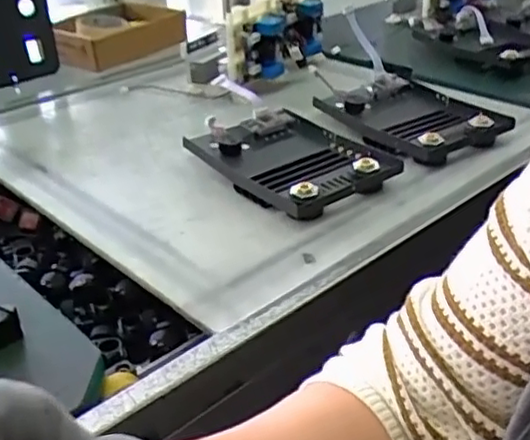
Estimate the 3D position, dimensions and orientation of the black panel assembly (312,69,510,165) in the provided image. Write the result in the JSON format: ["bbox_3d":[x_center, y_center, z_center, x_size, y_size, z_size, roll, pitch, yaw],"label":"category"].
[{"bbox_3d":[0.192,-0.139,0.864,0.188,0.037,0.228,-17,33,-26],"label":"black panel assembly"}]

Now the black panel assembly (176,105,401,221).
[{"bbox_3d":[0.027,-0.073,0.762,0.163,0.034,0.232,-22,36,-32],"label":"black panel assembly"}]

